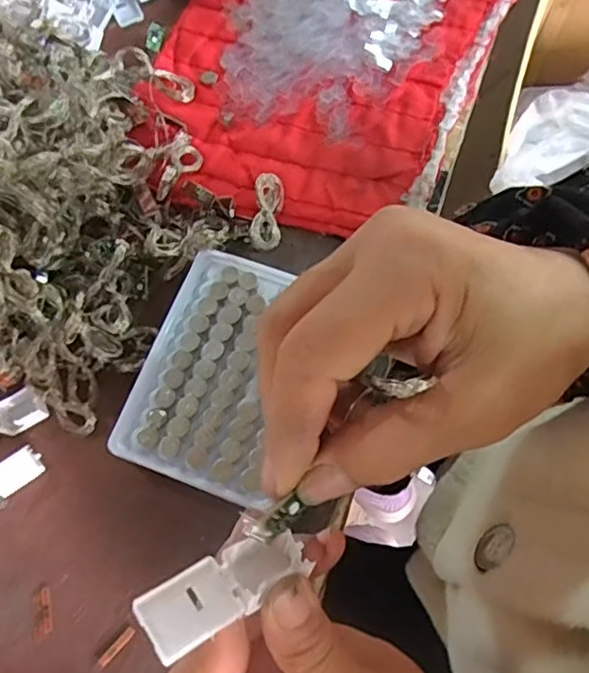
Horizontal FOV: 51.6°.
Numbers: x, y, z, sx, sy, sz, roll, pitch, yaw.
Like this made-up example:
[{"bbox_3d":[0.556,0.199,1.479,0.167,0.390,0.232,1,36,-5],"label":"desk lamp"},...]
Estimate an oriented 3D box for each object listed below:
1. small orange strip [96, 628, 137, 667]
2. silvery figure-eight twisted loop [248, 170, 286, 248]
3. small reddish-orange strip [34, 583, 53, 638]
[{"bbox_3d":[-0.093,0.161,0.317,0.005,0.004,0.023,41,76,13],"label":"small orange strip"},{"bbox_3d":[-0.017,-0.079,0.388,0.019,0.011,0.050,3,71,1],"label":"silvery figure-eight twisted loop"},{"bbox_3d":[-0.132,0.144,0.320,0.009,0.004,0.025,-7,71,-2],"label":"small reddish-orange strip"}]

